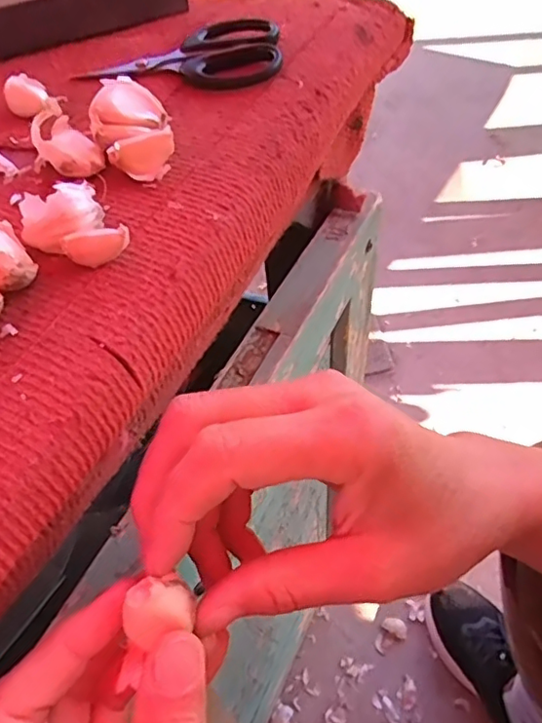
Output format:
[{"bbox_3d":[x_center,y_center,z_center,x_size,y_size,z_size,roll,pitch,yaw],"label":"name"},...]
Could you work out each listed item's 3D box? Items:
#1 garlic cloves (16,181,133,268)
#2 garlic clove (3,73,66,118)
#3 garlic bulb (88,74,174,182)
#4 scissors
[{"bbox_3d":[-0.075,-0.050,0.217,0.031,0.020,0.033,-29,57,-19],"label":"garlic cloves"},{"bbox_3d":[-0.119,-0.132,0.287,0.026,0.016,0.018,22,56,18],"label":"garlic clove"},{"bbox_3d":[-0.061,-0.103,0.253,0.033,0.026,0.044,-11,53,-6],"label":"garlic bulb"},{"bbox_3d":[-0.049,-0.162,0.305,0.106,0.013,0.051,-9,49,1],"label":"scissors"}]

